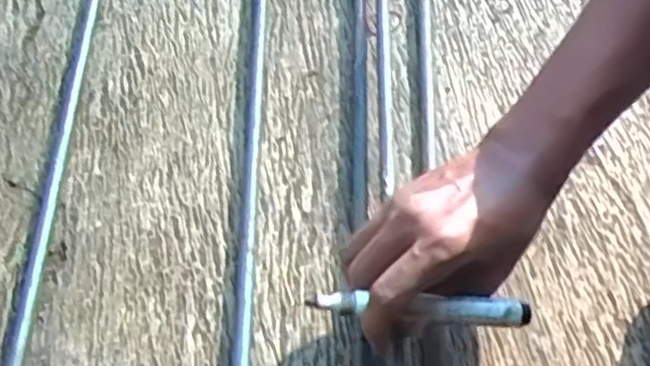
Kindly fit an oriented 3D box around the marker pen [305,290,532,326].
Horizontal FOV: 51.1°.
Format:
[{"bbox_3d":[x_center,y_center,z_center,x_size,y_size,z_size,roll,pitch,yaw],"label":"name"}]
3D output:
[{"bbox_3d":[0.054,0.069,0.382,0.126,0.010,0.014,4,57,-4],"label":"marker pen"}]

